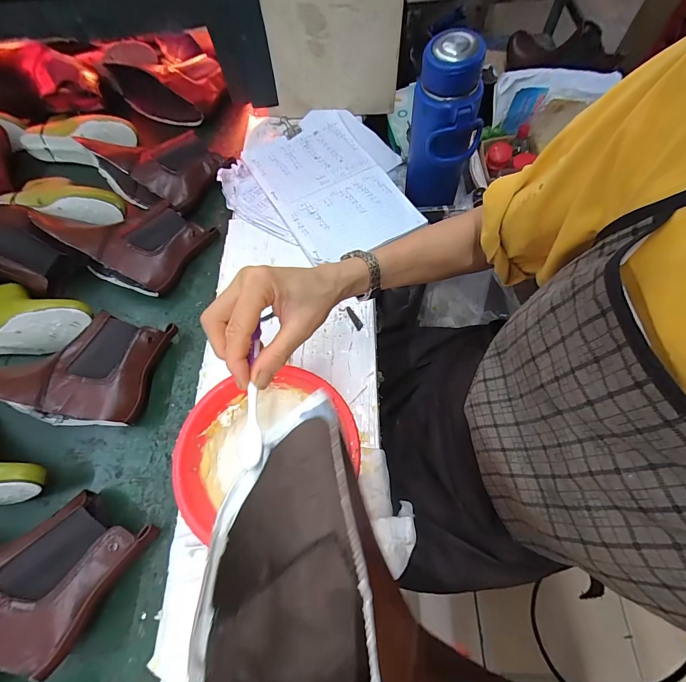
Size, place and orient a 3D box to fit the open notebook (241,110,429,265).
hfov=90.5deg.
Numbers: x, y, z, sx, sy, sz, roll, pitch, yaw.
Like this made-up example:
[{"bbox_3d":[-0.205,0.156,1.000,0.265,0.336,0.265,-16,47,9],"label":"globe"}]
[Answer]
[{"bbox_3d":[-0.012,-0.293,0.605,0.245,0.016,0.324,-29,69,-11],"label":"open notebook"}]

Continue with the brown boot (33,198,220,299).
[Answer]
[{"bbox_3d":[-0.358,-0.181,0.570,0.233,0.080,0.155,27,70,12],"label":"brown boot"}]

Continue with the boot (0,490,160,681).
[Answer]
[{"bbox_3d":[-0.368,0.241,0.385,0.231,0.093,0.149,22,69,10],"label":"boot"}]

